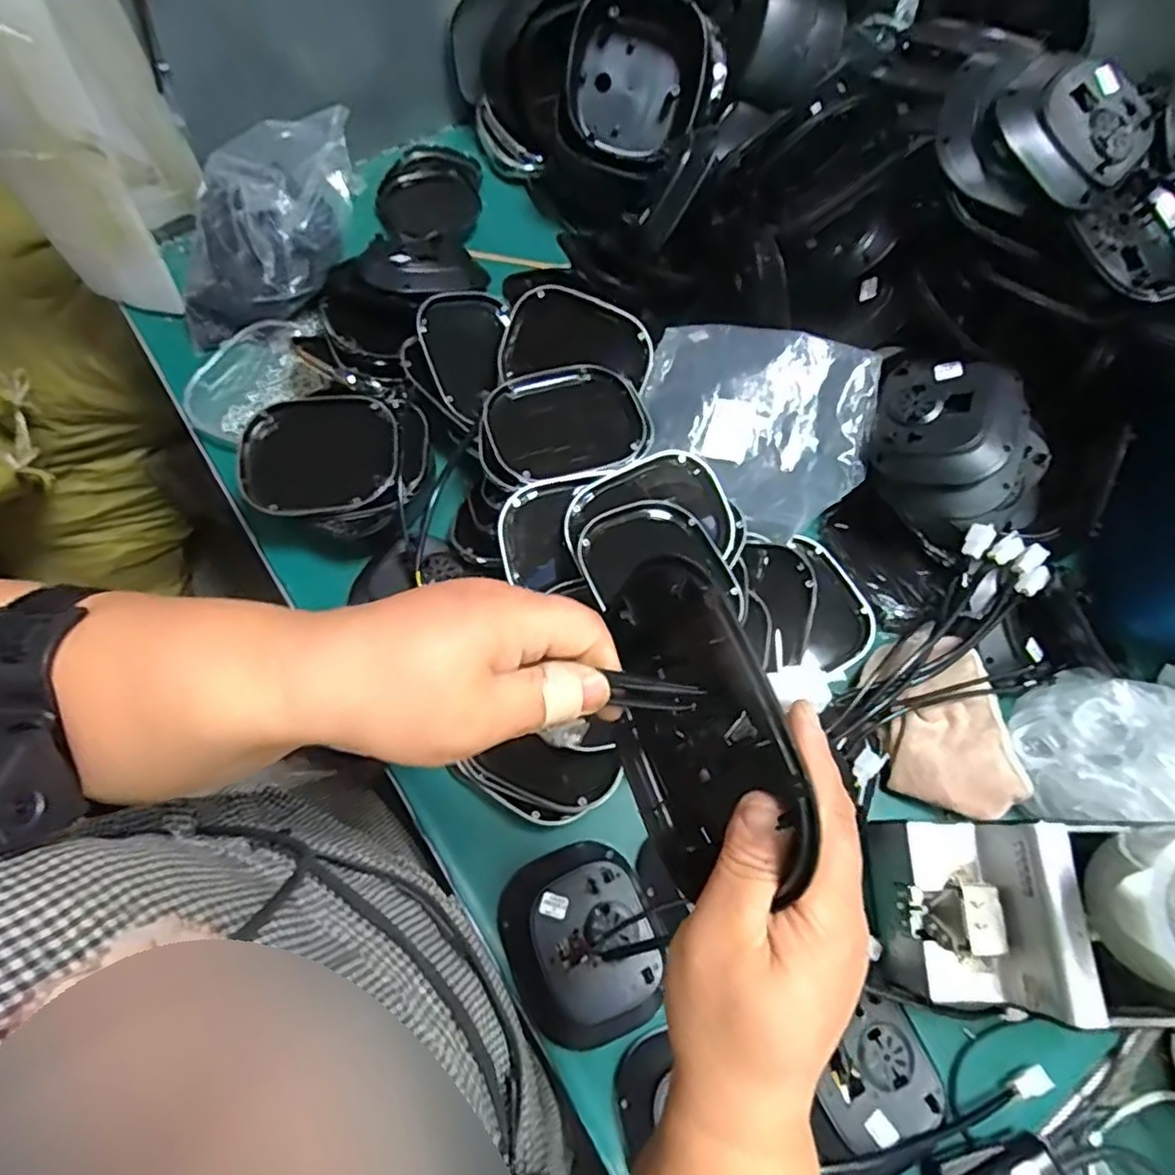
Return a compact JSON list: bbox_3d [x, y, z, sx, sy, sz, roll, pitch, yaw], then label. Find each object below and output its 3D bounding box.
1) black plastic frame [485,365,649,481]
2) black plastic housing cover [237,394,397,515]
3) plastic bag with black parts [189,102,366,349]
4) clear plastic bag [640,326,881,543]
[{"bbox_3d":[-0.019,-0.152,0.606,0.136,0.020,0.118,-20,71,-10],"label":"black plastic frame"},{"bbox_3d":[-0.245,-0.125,0.608,0.137,0.029,0.124,-8,69,-5],"label":"black plastic housing cover"},{"bbox_3d":[-0.336,-0.375,0.695,0.134,0.134,0.232,26,70,8],"label":"plastic bag with black parts"},{"bbox_3d":[0.154,-0.159,0.644,0.228,0.074,0.196,23,70,6],"label":"clear plastic bag"}]

